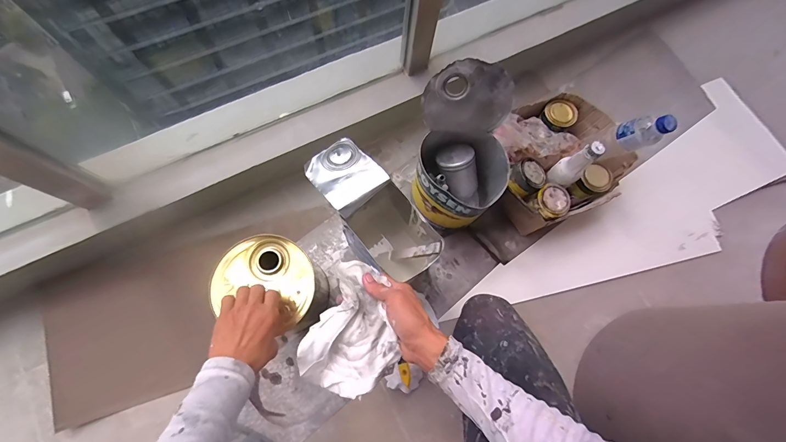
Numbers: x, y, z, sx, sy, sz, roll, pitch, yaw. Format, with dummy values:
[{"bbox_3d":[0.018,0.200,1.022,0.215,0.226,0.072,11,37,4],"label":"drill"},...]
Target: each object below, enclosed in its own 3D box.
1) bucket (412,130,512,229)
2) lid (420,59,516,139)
[{"bbox_3d":[0.127,-0.079,0.703,0.158,0.149,0.152,0,75,-2],"label":"bucket"},{"bbox_3d":[0.127,-0.199,0.598,0.149,0.146,0.021,-21,45,30],"label":"lid"}]

